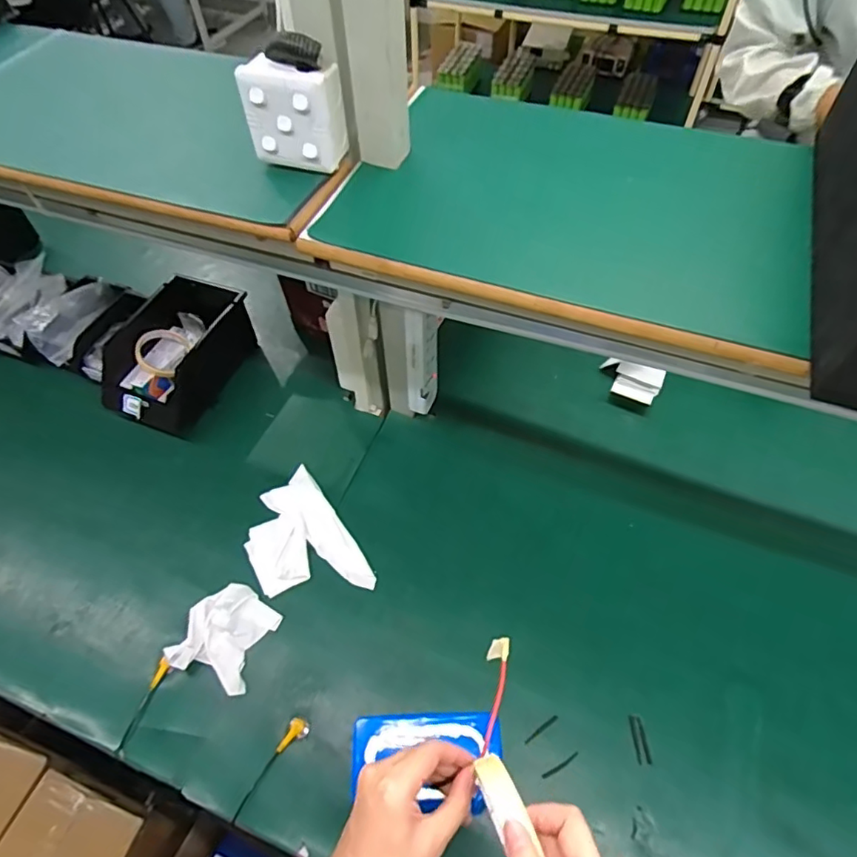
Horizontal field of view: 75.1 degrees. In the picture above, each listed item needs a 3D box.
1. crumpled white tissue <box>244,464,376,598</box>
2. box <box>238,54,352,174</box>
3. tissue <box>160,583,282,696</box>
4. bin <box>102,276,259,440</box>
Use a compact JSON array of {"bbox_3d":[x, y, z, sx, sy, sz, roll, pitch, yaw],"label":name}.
[{"bbox_3d":[-0.187,0.168,0.807,0.135,0.022,0.213,-30,60,-18],"label":"crumpled white tissue"},{"bbox_3d":[-0.128,-0.300,0.535,0.087,0.087,0.049,17,58,12],"label":"box"},{"bbox_3d":[-0.263,0.266,0.726,0.105,0.031,0.117,20,58,14],"label":"tissue"},{"bbox_3d":[-0.428,-0.135,0.960,0.161,0.128,0.271,19,58,14],"label":"bin"}]

